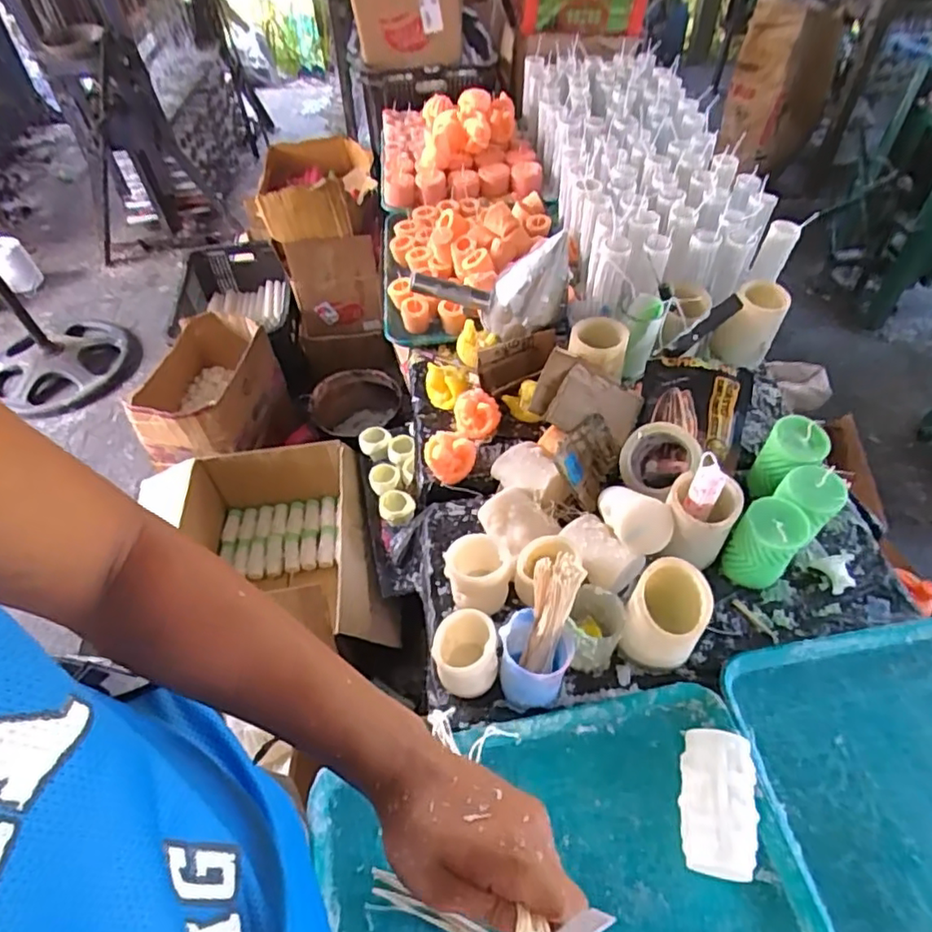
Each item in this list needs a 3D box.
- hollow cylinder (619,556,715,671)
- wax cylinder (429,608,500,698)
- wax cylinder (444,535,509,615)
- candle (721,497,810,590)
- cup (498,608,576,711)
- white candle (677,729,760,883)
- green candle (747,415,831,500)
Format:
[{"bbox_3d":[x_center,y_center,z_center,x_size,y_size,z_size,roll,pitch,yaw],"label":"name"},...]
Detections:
[{"bbox_3d":[0.218,0.172,0.686,0.077,0.107,0.091,17,53,17],"label":"hollow cylinder"},{"bbox_3d":[0.000,0.210,0.674,0.066,0.093,0.061,-2,50,2],"label":"wax cylinder"},{"bbox_3d":[0.014,0.134,0.736,0.075,0.088,0.064,5,50,7],"label":"wax cylinder"},{"bbox_3d":[0.358,0.095,0.745,0.068,0.109,0.064,-2,50,2],"label":"candle"},{"bbox_3d":[0.071,0.213,0.666,0.076,0.095,0.071,-2,50,2],"label":"cup"},{"bbox_3d":[0.240,0.324,0.594,0.068,0.059,0.118,10,51,11],"label":"white candle"},{"bbox_3d":[0.421,-0.008,0.813,0.072,0.093,0.073,-9,50,-4],"label":"green candle"}]

